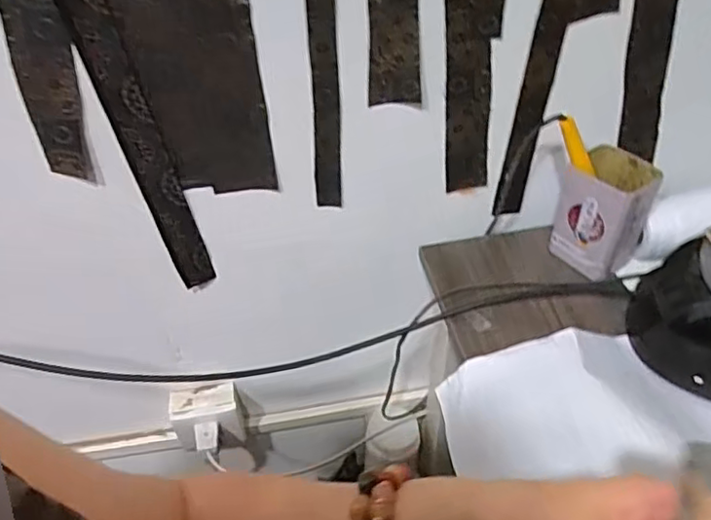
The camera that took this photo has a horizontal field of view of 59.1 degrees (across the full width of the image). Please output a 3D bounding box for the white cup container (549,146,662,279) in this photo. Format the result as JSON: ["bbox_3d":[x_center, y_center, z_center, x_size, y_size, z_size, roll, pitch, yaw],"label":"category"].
[{"bbox_3d":[0.253,-0.049,0.639,0.078,0.108,0.073,33,53,32],"label":"white cup container"}]

